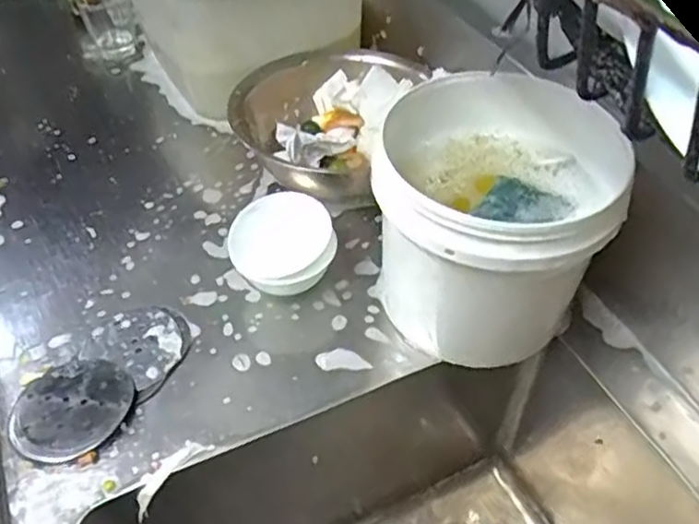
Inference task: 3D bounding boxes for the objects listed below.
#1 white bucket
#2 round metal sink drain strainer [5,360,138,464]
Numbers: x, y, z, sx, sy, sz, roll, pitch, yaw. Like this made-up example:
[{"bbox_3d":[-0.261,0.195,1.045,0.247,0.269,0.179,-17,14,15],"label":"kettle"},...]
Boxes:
[{"bbox_3d":[0.134,-0.035,0.653,0.205,0.204,0.207,-1,47,1],"label":"white bucket"},{"bbox_3d":[-0.259,0.136,0.633,0.109,0.012,0.103,-16,49,-13],"label":"round metal sink drain strainer"}]

